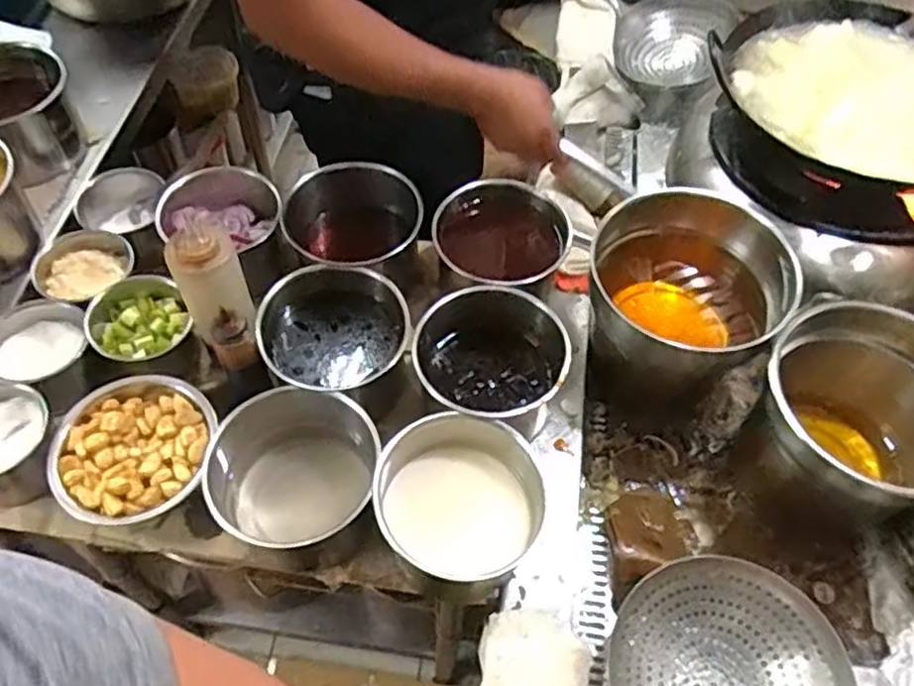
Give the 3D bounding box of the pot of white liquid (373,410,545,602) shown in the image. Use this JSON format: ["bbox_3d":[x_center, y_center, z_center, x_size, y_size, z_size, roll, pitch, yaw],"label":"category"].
[{"bbox_3d":[0.000,0.167,0.749,0.160,0.113,0.161,1,56,-2],"label":"pot of white liquid"}]

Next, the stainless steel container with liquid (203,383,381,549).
[{"bbox_3d":[-0.166,0.150,0.761,0.164,0.142,0.164,1,56,-2],"label":"stainless steel container with liquid"}]

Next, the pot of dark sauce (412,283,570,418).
[{"bbox_3d":[0.048,0.025,0.844,0.159,0.116,0.166,1,56,-2],"label":"pot of dark sauce"}]

